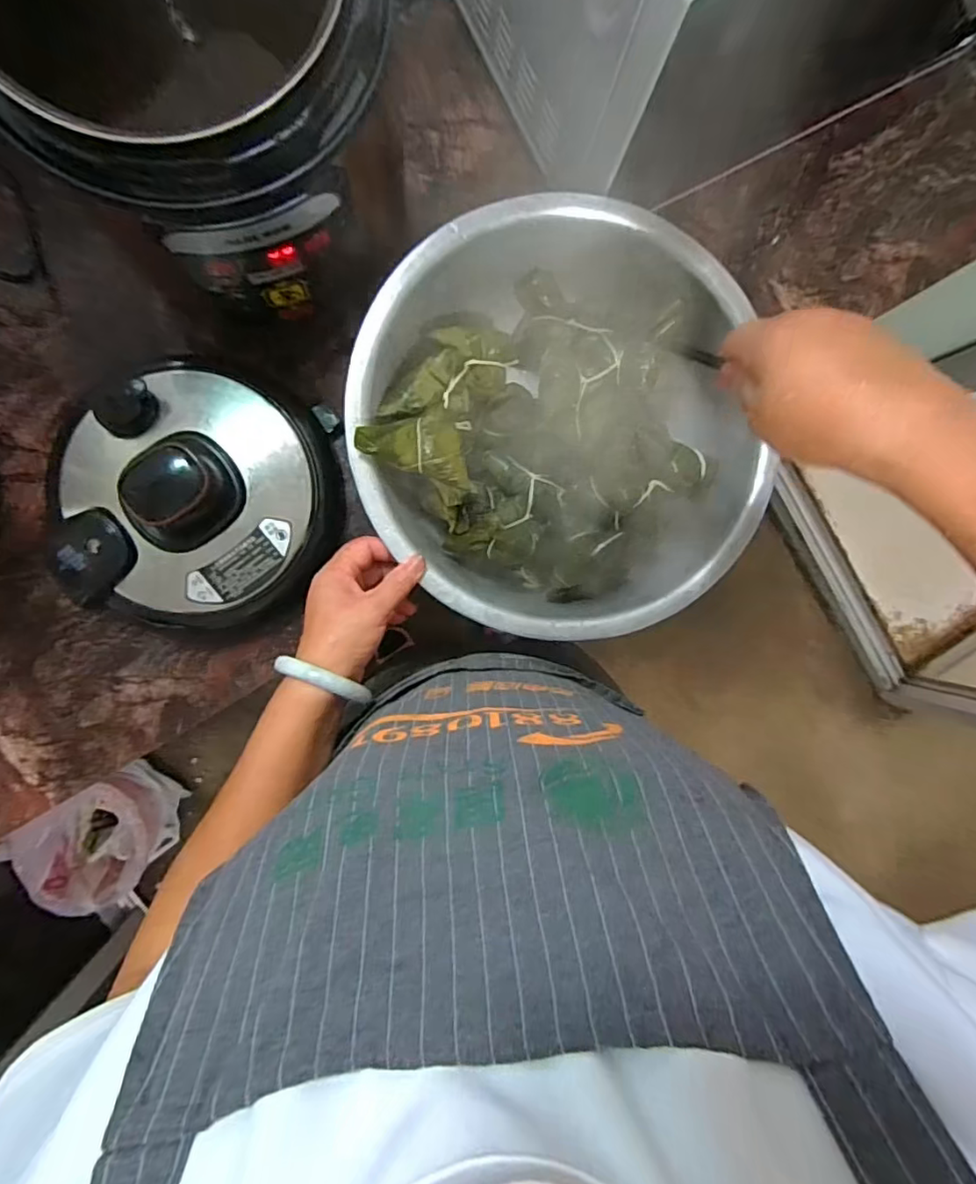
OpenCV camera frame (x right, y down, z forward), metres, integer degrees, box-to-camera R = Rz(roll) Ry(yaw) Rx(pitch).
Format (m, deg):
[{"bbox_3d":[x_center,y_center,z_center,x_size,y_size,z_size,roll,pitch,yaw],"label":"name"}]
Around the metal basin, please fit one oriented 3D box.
[{"bbox_3d":[0.056,-0.138,0.519,0.332,0.104,0.349,0,92,-5],"label":"metal basin"}]

